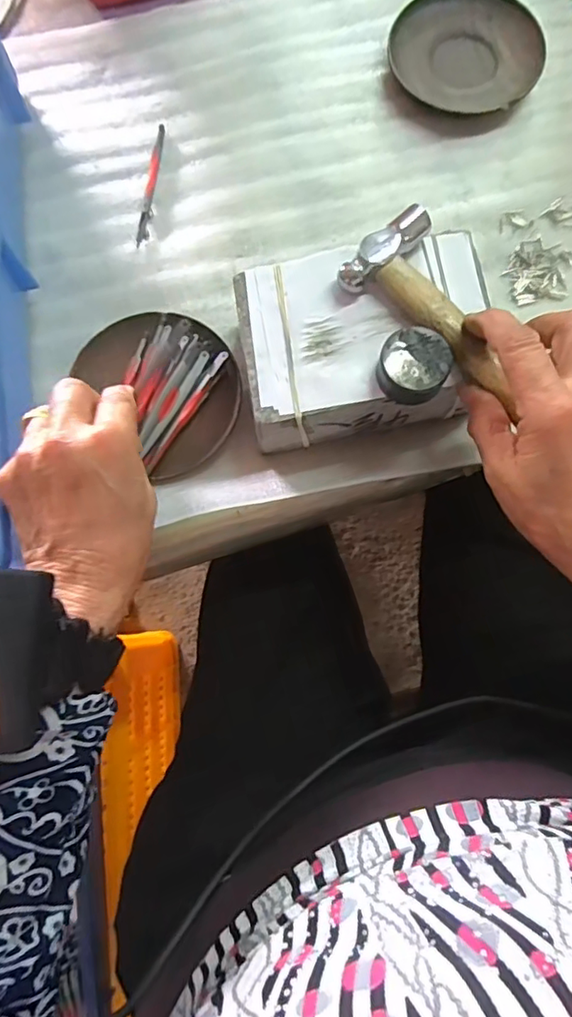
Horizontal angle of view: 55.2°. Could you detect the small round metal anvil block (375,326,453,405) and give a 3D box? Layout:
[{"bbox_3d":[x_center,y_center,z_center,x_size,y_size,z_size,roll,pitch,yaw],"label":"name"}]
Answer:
[{"bbox_3d":[0.070,-0.078,0.301,0.036,0.022,0.036,0,77,2],"label":"small round metal anvil block"}]

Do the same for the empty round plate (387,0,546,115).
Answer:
[{"bbox_3d":[0.137,-0.347,0.413,0.110,0.020,0.099,23,78,7],"label":"empty round plate"}]

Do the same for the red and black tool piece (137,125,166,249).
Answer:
[{"bbox_3d":[-0.100,-0.240,0.406,0.008,0.004,0.103,5,77,3],"label":"red and black tool piece"}]

